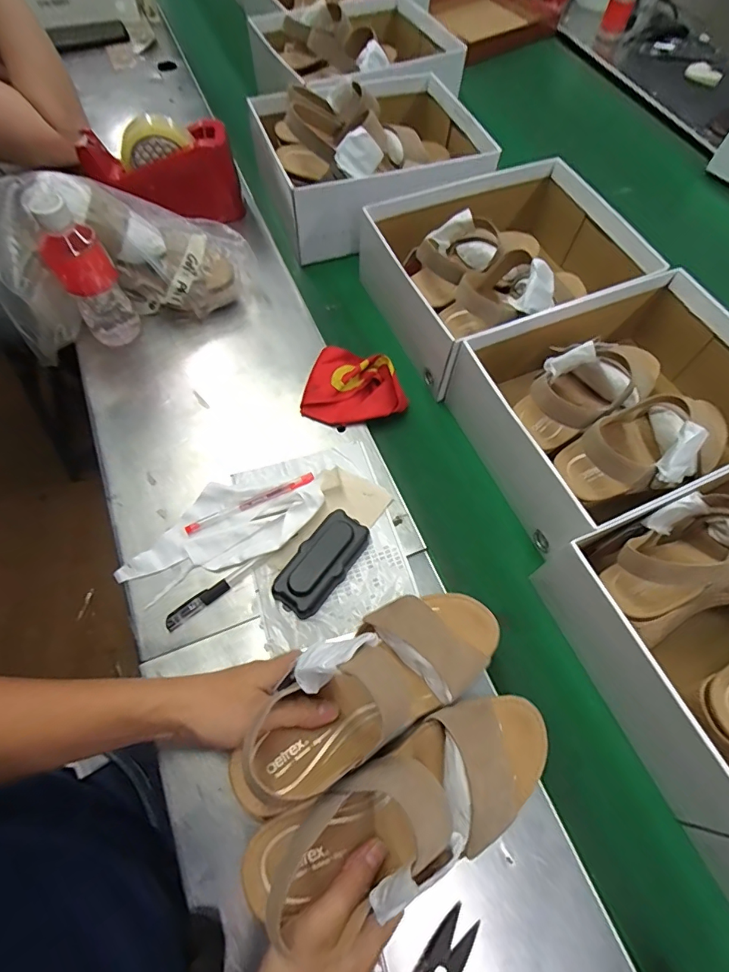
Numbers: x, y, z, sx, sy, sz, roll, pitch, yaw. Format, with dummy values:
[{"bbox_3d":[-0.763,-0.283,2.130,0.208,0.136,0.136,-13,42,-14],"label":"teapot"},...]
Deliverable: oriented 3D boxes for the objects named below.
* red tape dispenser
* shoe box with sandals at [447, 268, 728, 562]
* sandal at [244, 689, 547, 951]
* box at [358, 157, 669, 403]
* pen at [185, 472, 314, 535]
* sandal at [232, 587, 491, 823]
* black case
[{"bbox_3d":[-0.276,-0.430,0.654,0.196,0.117,0.085,1,62,-2],"label":"red tape dispenser"},{"bbox_3d":[0.284,-0.090,0.520,0.298,0.128,0.234,-21,65,-13],"label":"shoe box with sandals"},{"bbox_3d":[0.039,0.214,0.318,0.231,0.075,0.082,-16,64,-23],"label":"sandal"},{"bbox_3d":[0.174,-0.285,0.608,0.306,0.127,0.247,-22,65,-13],"label":"box"},{"bbox_3d":[-0.119,0.018,0.498,0.140,0.006,0.014,-24,66,-14],"label":"pen"},{"bbox_3d":[0.011,0.144,0.355,0.230,0.065,0.084,-25,66,-28],"label":"sandal"},{"bbox_3d":[-0.041,0.074,0.463,0.050,0.028,0.106,32,66,14],"label":"black case"}]

